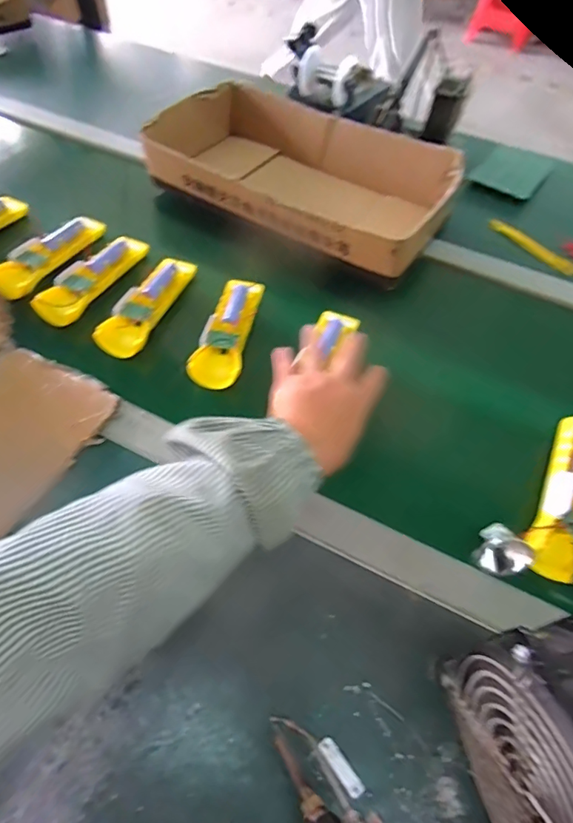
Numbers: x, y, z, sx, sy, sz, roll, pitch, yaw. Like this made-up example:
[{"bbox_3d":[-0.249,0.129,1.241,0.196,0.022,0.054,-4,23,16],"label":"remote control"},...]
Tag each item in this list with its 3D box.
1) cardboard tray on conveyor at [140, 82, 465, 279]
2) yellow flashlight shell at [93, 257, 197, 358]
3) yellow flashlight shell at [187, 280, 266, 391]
[{"bbox_3d":[0.022,-0.338,0.698,0.413,0.088,0.240,29,58,16],"label":"cardboard tray on conveyor"},{"bbox_3d":[-0.160,-0.130,0.562,0.048,0.024,0.166,17,55,8],"label":"yellow flashlight shell"},{"bbox_3d":[-0.066,-0.095,0.546,0.053,0.022,0.159,8,55,2],"label":"yellow flashlight shell"}]

